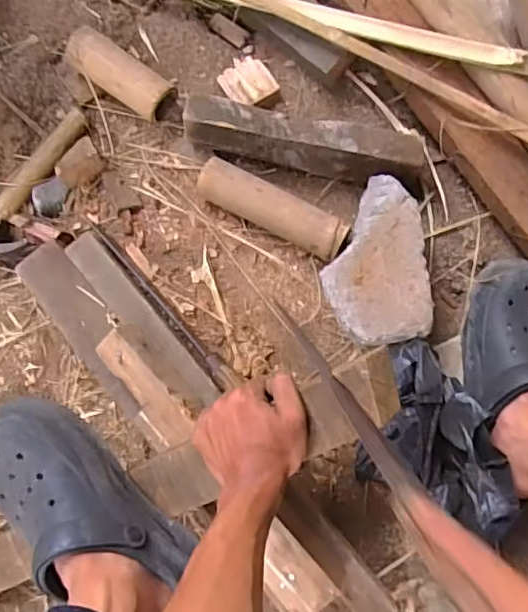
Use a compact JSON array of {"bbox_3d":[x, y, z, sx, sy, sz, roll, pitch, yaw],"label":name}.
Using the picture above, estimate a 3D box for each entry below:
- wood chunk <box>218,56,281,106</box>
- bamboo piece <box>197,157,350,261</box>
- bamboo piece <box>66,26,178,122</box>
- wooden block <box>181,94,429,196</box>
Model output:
[{"bbox_3d":[-0.018,-0.273,0.713,0.059,0.023,0.062,-35,82,-2],"label":"wood chunk"},{"bbox_3d":[0.010,-0.112,0.671,0.177,0.053,0.050,28,85,5],"label":"bamboo piece"},{"bbox_3d":[-0.175,-0.280,0.705,0.134,0.053,0.052,36,86,7],"label":"bamboo piece"},{"bbox_3d":[0.052,-0.193,0.676,0.284,0.067,0.061,13,84,5],"label":"wooden block"}]

